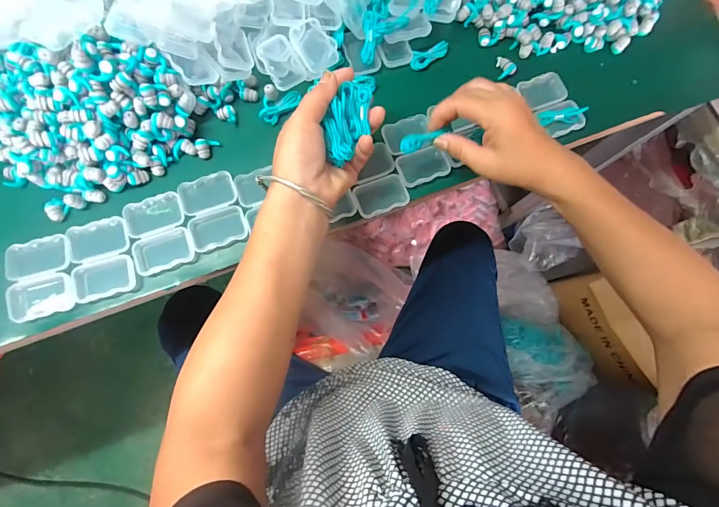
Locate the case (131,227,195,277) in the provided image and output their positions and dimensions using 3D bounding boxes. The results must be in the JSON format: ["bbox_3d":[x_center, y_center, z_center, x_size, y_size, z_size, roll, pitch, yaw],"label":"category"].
[{"bbox_3d":[-0.191,-0.004,0.352,0.056,0.011,0.037,-19,79,-7],"label":"case"}]

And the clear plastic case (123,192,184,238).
[{"bbox_3d":[-0.206,-0.038,0.364,0.055,0.016,0.036,-21,85,-8],"label":"clear plastic case"}]

